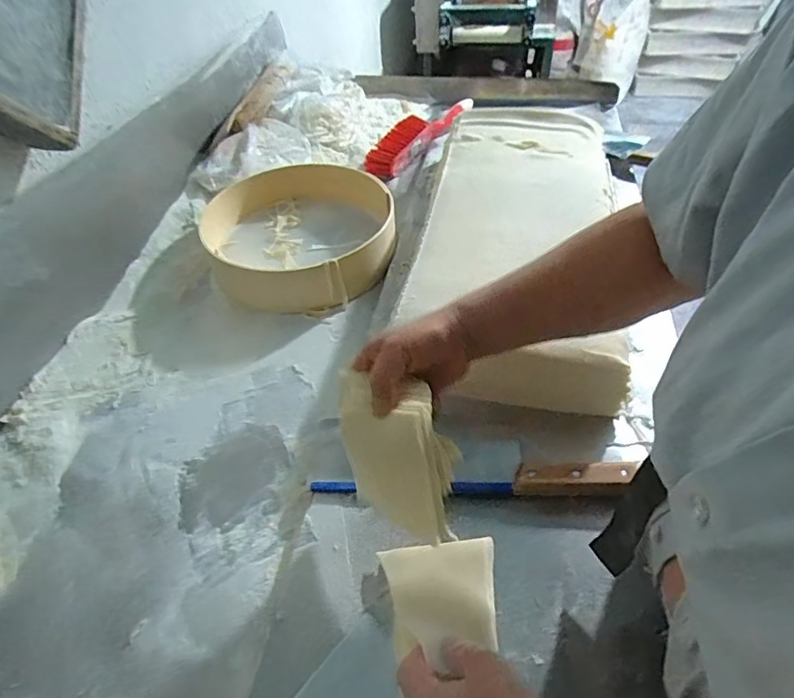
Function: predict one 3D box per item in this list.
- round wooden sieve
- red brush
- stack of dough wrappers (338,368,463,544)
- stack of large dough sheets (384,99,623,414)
[{"bbox_3d":[-0.152,-0.178,0.771,0.265,0.076,0.284,-2,47,2],"label":"round wooden sieve"},{"bbox_3d":[0.052,-0.443,1.006,0.078,0.039,0.314,30,55,28],"label":"red brush"},{"bbox_3d":[0.003,0.083,0.396,0.085,0.134,0.024,-12,6,16],"label":"stack of dough wrappers"},{"bbox_3d":[0.159,-0.176,0.718,0.266,0.096,0.569,6,47,8],"label":"stack of large dough sheets"}]

